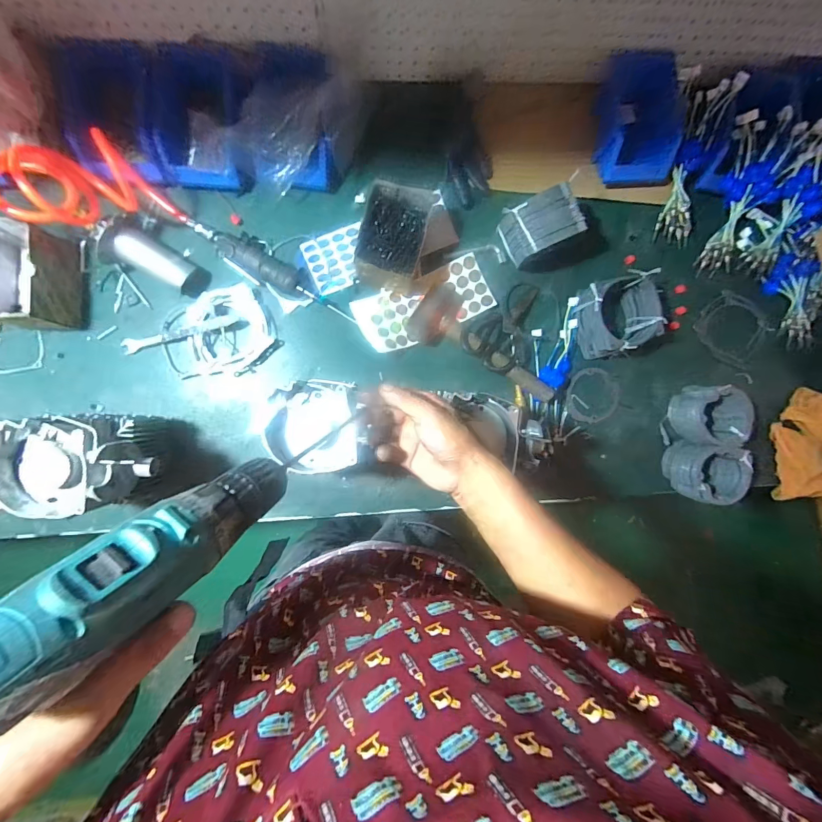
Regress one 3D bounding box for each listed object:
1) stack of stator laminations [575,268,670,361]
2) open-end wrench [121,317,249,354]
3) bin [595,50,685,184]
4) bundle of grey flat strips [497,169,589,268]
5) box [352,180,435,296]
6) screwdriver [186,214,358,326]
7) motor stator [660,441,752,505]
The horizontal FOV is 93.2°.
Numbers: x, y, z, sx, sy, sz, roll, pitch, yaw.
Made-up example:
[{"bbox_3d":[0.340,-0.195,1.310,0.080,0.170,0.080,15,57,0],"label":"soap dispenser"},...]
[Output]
[{"bbox_3d":[0.358,-0.167,0.677,0.127,0.071,0.124,-20,89,-8],"label":"stack of stator laminations"},{"bbox_3d":[-0.381,-0.130,0.654,0.208,0.014,0.023,-13,88,-8],"label":"open-end wrench"},{"bbox_3d":[0.381,-0.482,0.648,0.131,0.073,0.173,-4,87,-7],"label":"bin"},{"bbox_3d":[0.207,-0.299,0.647,0.106,0.113,0.084,-25,90,-8],"label":"bundle of grey flat strips"},{"bbox_3d":[-0.031,-0.280,0.642,0.106,0.091,0.137,9,86,-6],"label":"box"},{"bbox_3d":[-0.229,-0.242,0.651,0.306,0.032,0.057,29,84,-4],"label":"screwdriver"},{"bbox_3d":[0.529,0.113,0.698,0.110,0.081,0.101,7,86,-7],"label":"motor stator"}]

